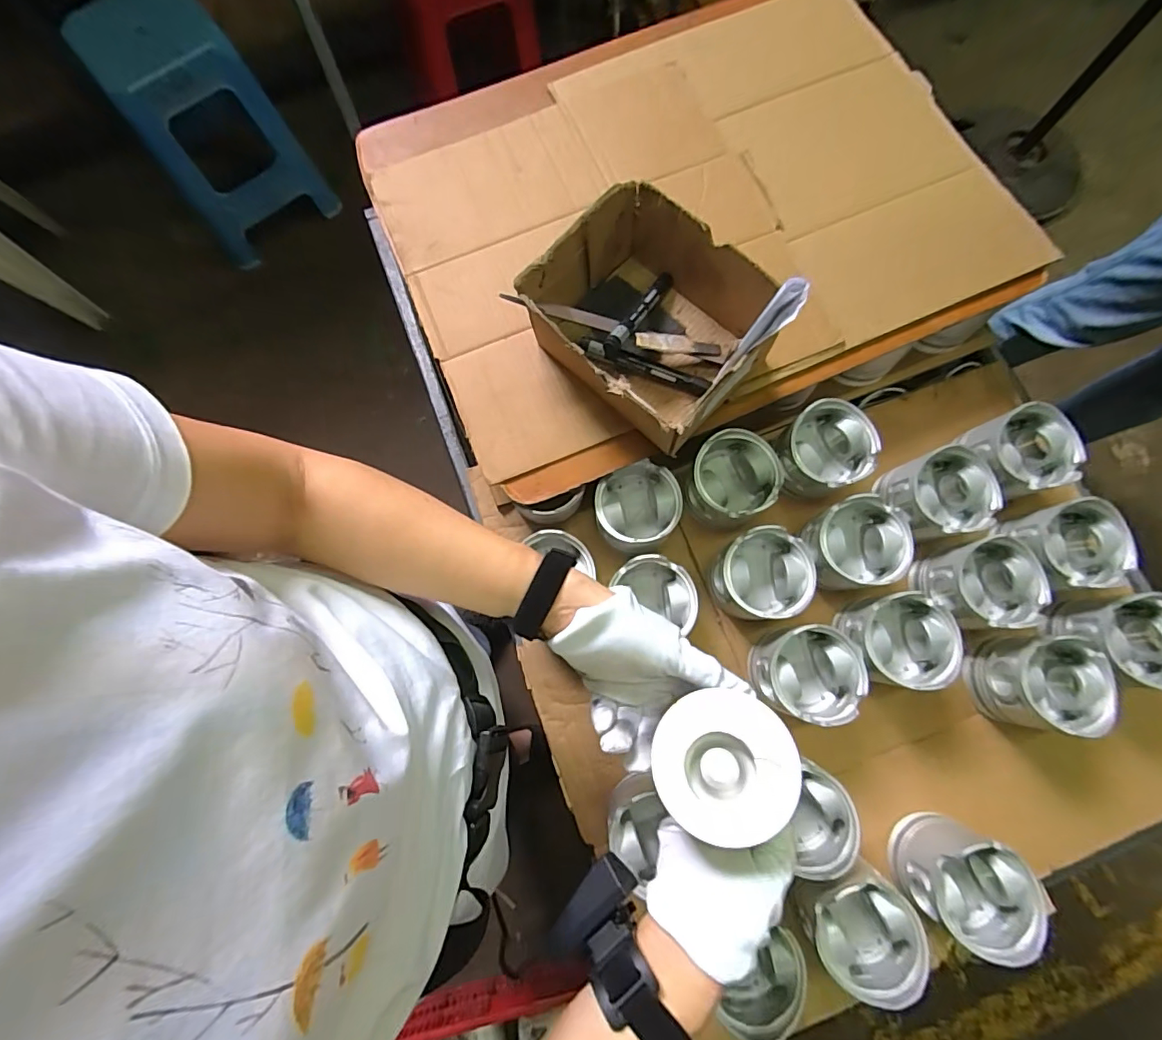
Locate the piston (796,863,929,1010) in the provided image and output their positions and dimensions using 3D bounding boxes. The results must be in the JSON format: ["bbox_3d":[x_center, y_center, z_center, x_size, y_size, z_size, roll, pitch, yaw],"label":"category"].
[{"bbox_3d":[0.252,0.369,0.478,0.090,0.069,0.097,0,77,0],"label":"piston"}]

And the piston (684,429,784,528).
[{"bbox_3d":[0.168,-0.043,0.580,0.093,0.076,0.094,0,77,0],"label":"piston"}]

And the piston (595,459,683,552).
[{"bbox_3d":[0.062,-0.011,0.579,0.090,0.066,0.097,22,78,5],"label":"piston"}]

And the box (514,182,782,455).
[{"bbox_3d":[0.064,-0.196,0.513,0.176,0.083,0.210,-42,80,-8],"label":"box"}]

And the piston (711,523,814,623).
[{"bbox_3d":[0.192,0.064,0.567,0.092,0.090,0.090,-1,73,2],"label":"piston"}]

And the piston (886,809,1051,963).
[{"bbox_3d":[0.361,0.342,0.493,0.098,0.078,0.092,42,81,9],"label":"piston"}]

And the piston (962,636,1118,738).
[{"bbox_3d":[0.470,0.169,0.542,0.095,0.081,0.093,10,77,3],"label":"piston"}]

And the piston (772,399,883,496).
[{"bbox_3d":[0.269,-0.075,0.579,0.094,0.063,0.094,0,77,0],"label":"piston"}]

